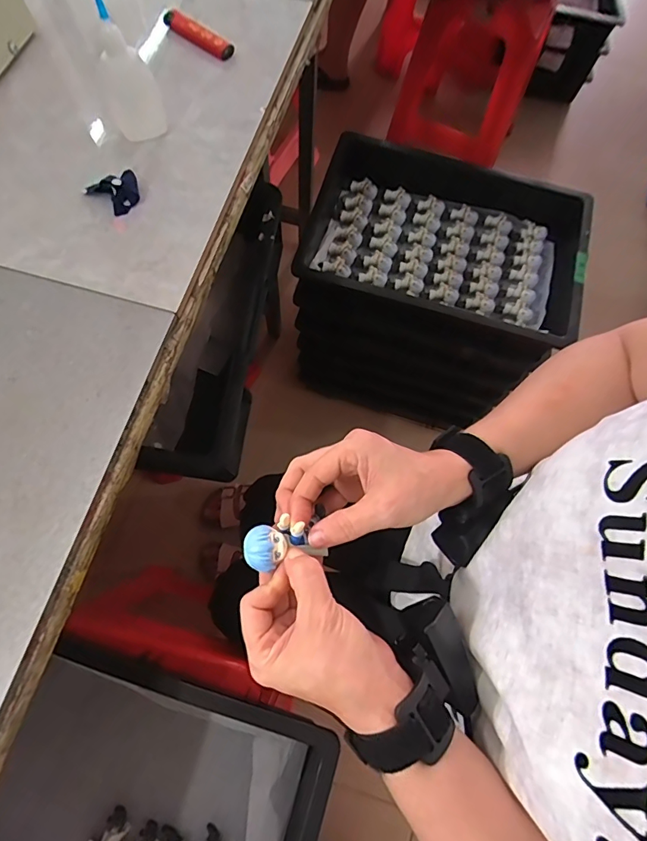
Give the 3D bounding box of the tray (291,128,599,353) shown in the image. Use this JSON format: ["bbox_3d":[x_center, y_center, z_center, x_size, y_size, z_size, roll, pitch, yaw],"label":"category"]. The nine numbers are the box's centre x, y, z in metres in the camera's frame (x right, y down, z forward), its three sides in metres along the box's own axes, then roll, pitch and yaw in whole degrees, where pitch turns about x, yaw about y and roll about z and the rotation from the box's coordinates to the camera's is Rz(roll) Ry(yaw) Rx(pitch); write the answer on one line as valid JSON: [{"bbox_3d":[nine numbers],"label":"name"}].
[{"bbox_3d":[0.201,-0.295,0.757,0.457,0.100,0.299,17,72,4],"label":"tray"}]

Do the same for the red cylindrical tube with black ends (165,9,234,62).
[{"bbox_3d":[-0.125,-0.389,0.449,0.077,0.015,0.021,32,73,8],"label":"red cylindrical tube with black ends"}]

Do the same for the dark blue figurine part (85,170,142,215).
[{"bbox_3d":[-0.181,-0.195,0.379,0.045,0.020,0.031,-14,73,-6],"label":"dark blue figurine part"}]

